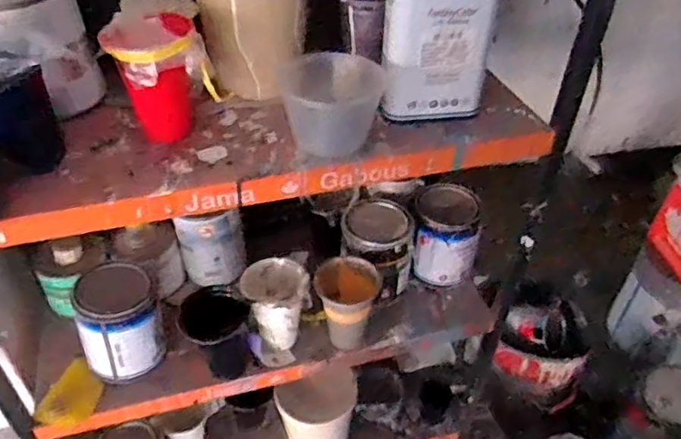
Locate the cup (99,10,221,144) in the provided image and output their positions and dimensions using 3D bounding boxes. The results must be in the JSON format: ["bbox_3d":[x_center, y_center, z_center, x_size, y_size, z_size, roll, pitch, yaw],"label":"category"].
[{"bbox_3d":[-0.187,-0.149,0.619,0.094,0.112,0.086,1,41,-1],"label":"cup"}]

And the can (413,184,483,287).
[{"bbox_3d":[0.168,0.017,0.935,0.102,0.126,0.116,5,42,5],"label":"can"}]

